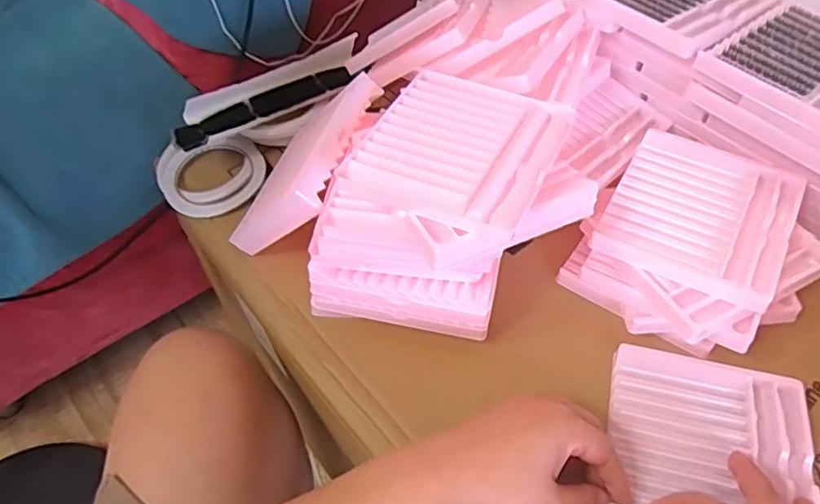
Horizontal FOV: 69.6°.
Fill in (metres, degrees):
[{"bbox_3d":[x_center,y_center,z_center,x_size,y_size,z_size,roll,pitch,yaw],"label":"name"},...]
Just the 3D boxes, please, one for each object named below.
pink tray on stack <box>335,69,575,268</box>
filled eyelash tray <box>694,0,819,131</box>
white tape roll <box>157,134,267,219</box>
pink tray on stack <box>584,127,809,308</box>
[{"bbox_3d":[0.035,-0.068,0.433,0.129,0.028,0.167,20,55,19],"label":"pink tray on stack"},{"bbox_3d":[0.333,-0.155,0.488,0.127,0.012,0.129,-32,56,-21],"label":"filled eyelash tray"},{"bbox_3d":[-0.196,-0.074,0.578,0.103,0.028,0.103,-2,51,2],"label":"white tape roll"},{"bbox_3d":[0.234,-0.036,0.476,0.129,0.013,0.152,23,56,21],"label":"pink tray on stack"}]

